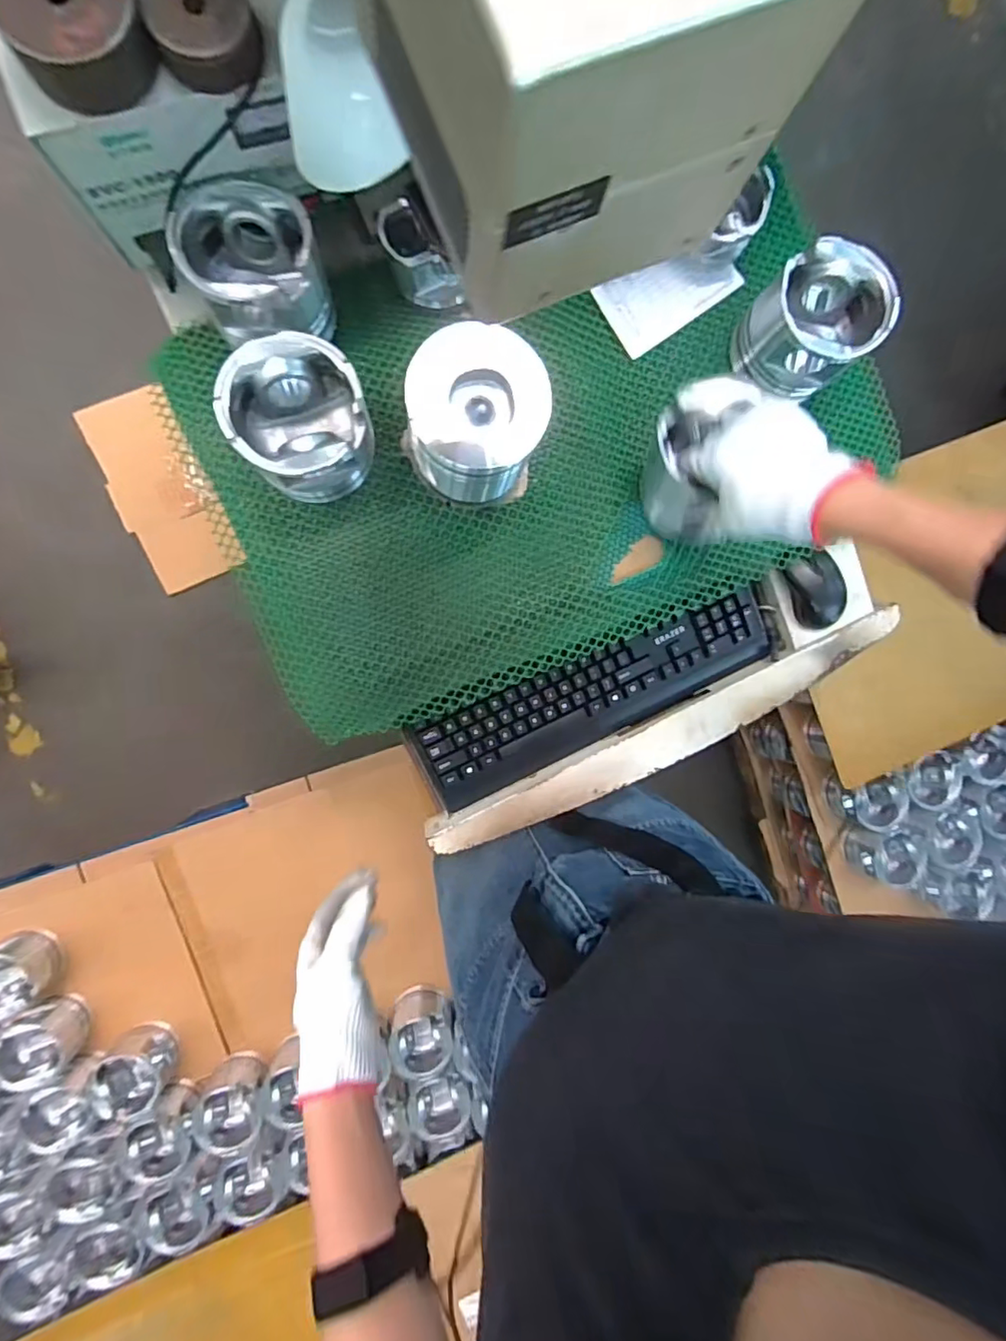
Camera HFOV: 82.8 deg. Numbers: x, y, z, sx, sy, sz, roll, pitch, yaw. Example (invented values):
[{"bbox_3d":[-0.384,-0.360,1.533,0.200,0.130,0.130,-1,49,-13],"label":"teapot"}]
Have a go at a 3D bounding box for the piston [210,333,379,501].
[{"bbox_3d":[-0.174,-0.214,0.500,0.111,0.102,0.108,-23,94,-7],"label":"piston"}]

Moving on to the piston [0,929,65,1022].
[{"bbox_3d":[-0.822,0.511,0.950,0.117,0.089,0.115,-33,95,-6],"label":"piston"}]

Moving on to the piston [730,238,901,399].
[{"bbox_3d":[0.297,-0.334,0.555,0.096,0.095,0.104,0,91,-8],"label":"piston"}]

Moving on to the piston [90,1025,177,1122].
[{"bbox_3d":[-0.629,0.687,0.980,0.109,0.086,0.107,0,91,-8],"label":"piston"}]

